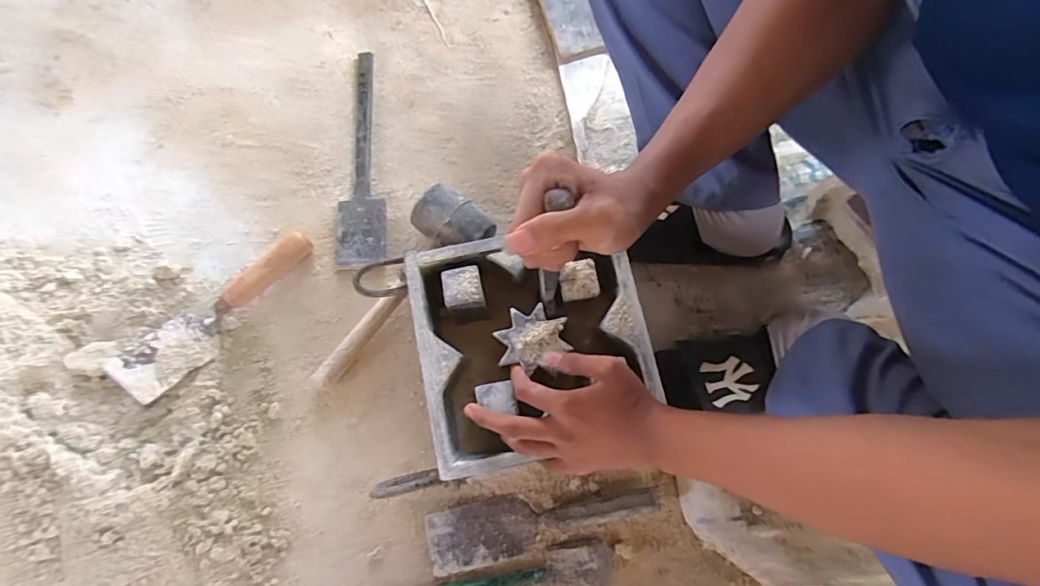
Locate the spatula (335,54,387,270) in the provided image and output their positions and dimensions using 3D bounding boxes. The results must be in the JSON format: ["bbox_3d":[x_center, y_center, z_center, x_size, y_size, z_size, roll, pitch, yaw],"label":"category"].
[{"bbox_3d":[-0.213,-0.191,0.658,0.062,0.014,0.313,-2,78,1],"label":"spatula"}]

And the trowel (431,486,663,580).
[{"bbox_3d":[0.024,0.260,0.549,0.260,0.025,0.068,-14,78,-2],"label":"trowel"}]

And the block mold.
[{"bbox_3d":[0.013,0.055,0.517,0.226,0.086,0.221,-12,78,-2],"label":"block mold"}]

